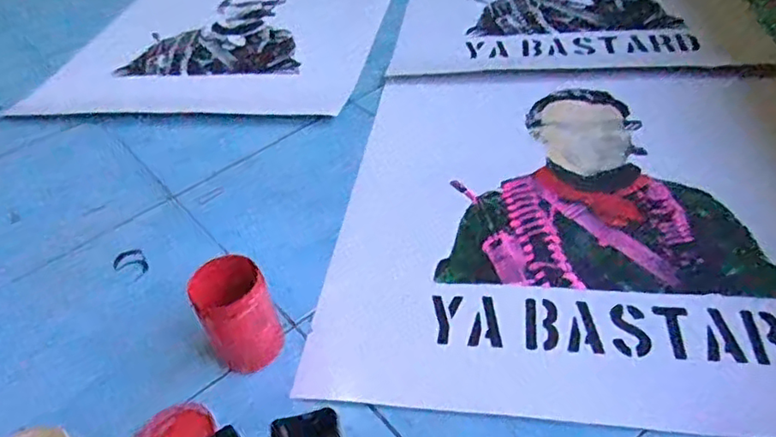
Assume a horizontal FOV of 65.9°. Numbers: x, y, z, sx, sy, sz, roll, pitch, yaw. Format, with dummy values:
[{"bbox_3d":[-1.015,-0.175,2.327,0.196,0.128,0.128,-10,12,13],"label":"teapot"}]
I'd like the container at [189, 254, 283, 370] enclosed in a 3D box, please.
[{"bbox_3d":[-0.185,0.119,0.742,0.089,0.128,0.078,-29,46,-21],"label":"container"}]

